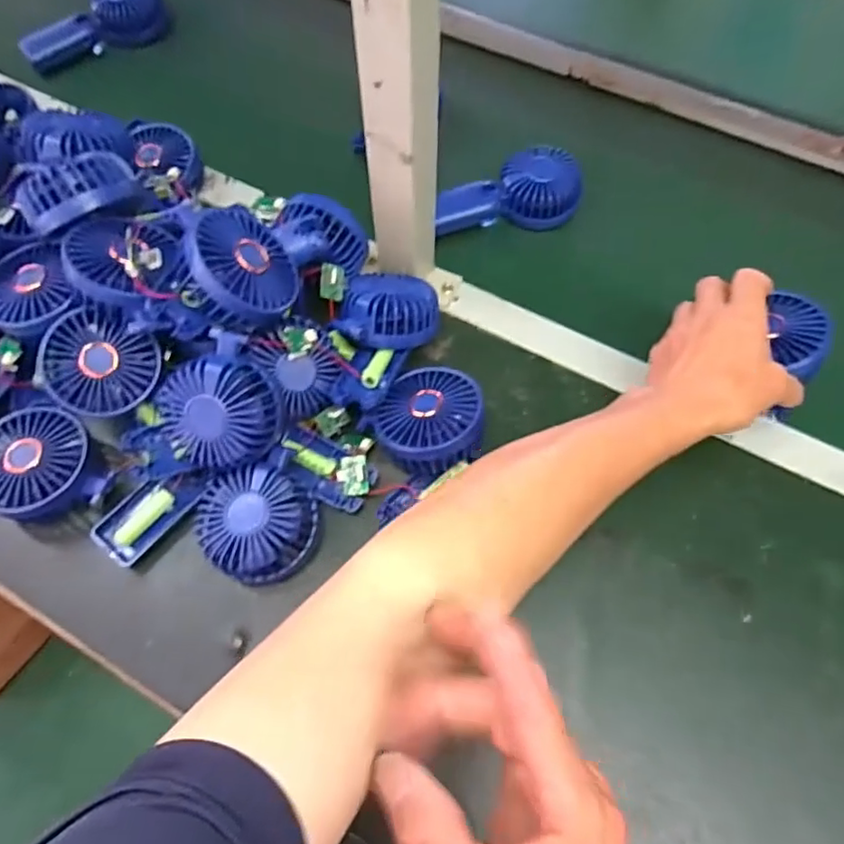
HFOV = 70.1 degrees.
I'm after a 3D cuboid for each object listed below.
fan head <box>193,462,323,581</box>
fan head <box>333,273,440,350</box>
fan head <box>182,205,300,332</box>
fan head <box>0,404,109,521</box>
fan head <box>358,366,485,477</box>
[{"bbox_3d":[-0.125,0.076,0.452,0.090,0.043,0.082,20,64,10],"label":"fan head"},{"bbox_3d":[-0.028,-0.096,0.517,0.086,0.037,0.074,4,62,2],"label":"fan head"},{"bbox_3d":[-0.139,-0.112,0.452,0.085,0.044,0.085,5,71,-41],"label":"fan head"},{"bbox_3d":[-0.300,0.034,0.468,0.086,0.035,0.095,-26,65,-13],"label":"fan head"},{"bbox_3d":[0.006,0.003,0.487,0.089,0.053,0.086,0,62,0],"label":"fan head"}]

